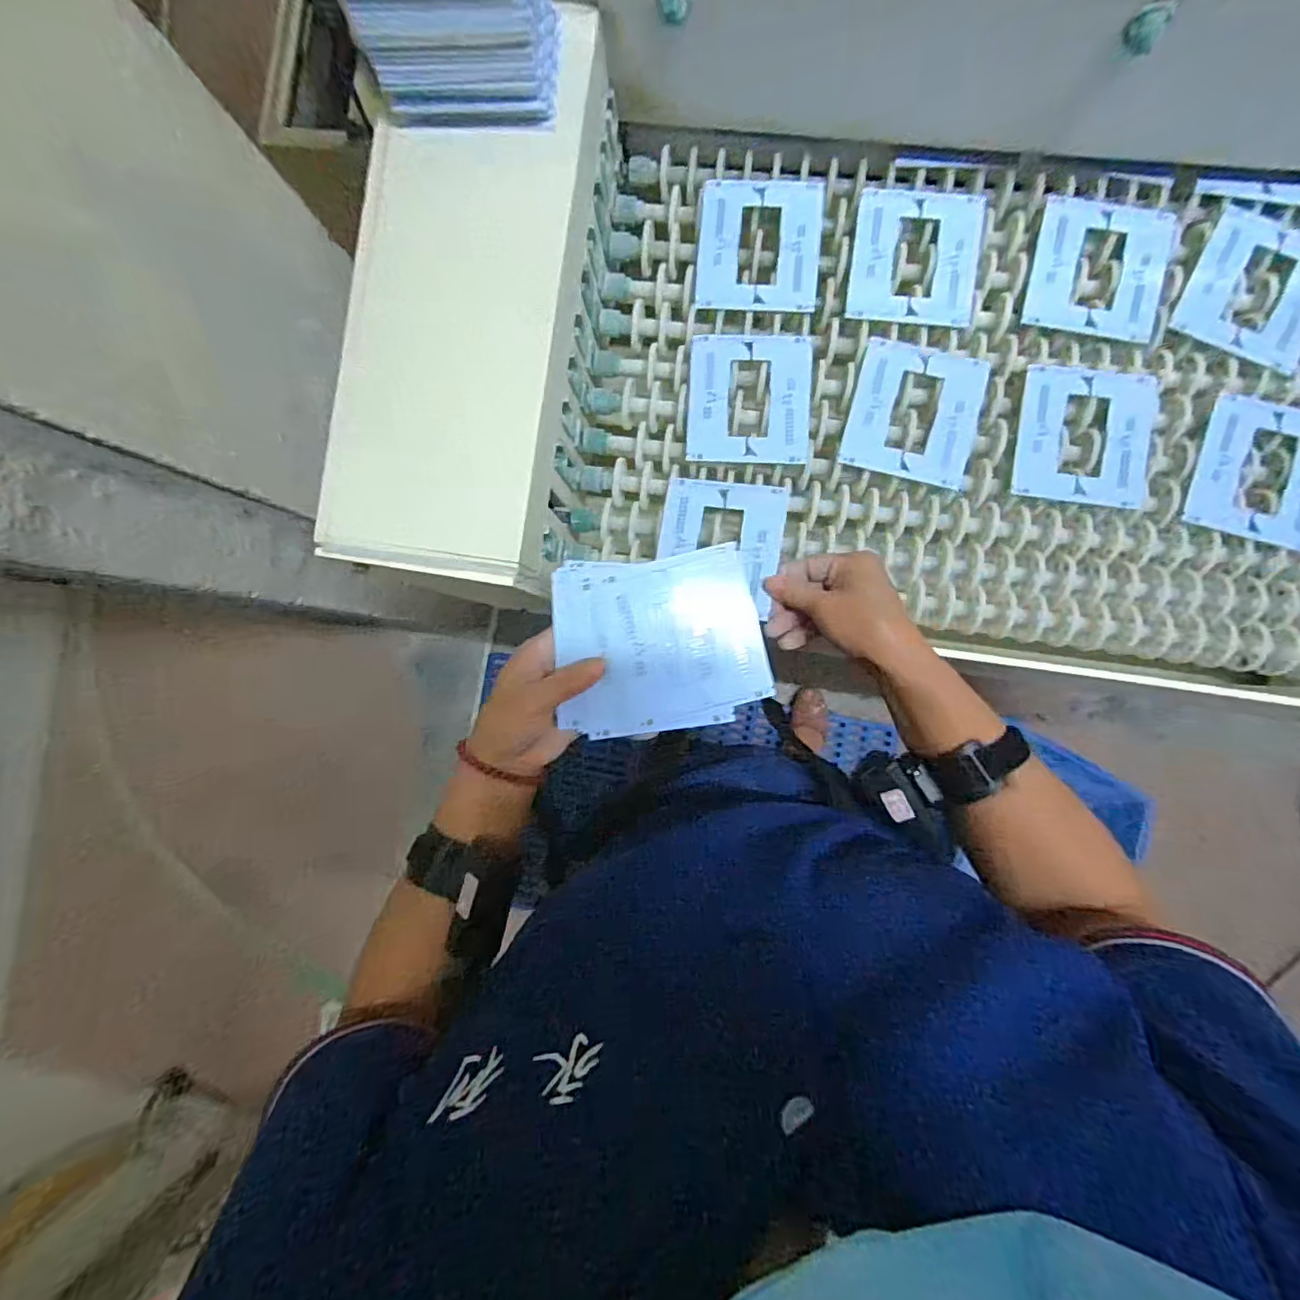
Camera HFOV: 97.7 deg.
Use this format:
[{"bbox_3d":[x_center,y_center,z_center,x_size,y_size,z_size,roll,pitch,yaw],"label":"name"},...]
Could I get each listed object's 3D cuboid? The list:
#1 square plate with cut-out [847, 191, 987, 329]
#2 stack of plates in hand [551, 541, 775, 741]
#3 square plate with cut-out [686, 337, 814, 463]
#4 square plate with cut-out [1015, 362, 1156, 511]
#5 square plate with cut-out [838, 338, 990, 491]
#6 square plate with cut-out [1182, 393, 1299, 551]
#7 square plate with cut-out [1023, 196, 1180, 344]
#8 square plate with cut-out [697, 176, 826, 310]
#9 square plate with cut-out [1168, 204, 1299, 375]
[{"bbox_3d":[0.222,-0.328,0.473,0.103,0.006,0.107,7,91,3],"label":"square plate with cut-out"},{"bbox_3d":[0.007,-0.005,0.389,0.139,0.009,0.119,-6,90,3],"label":"stack of plates in hand"},{"bbox_3d":[0.084,-0.212,0.478,0.102,0.008,0.108,2,91,3],"label":"square plate with cut-out"},{"bbox_3d":[0.358,-0.175,0.467,0.110,0.007,0.110,7,89,2],"label":"square plate with cut-out"},{"bbox_3d":[0.221,-0.197,0.473,0.103,0.007,0.110,15,88,3],"label":"square plate with cut-out"},{"bbox_3d":[0.500,-0.144,0.460,0.108,0.007,0.114,17,89,4],"label":"square plate with cut-out"},{"bbox_3d":[0.372,-0.314,0.468,0.104,0.009,0.111,12,91,3],"label":"square plate with cut-out"},{"bbox_3d":[0.093,-0.343,0.483,0.101,0.006,0.108,4,91,5],"label":"square plate with cut-out"},{"bbox_3d":[0.497,-0.295,0.461,0.112,0.009,0.117,20,91,3],"label":"square plate with cut-out"}]

